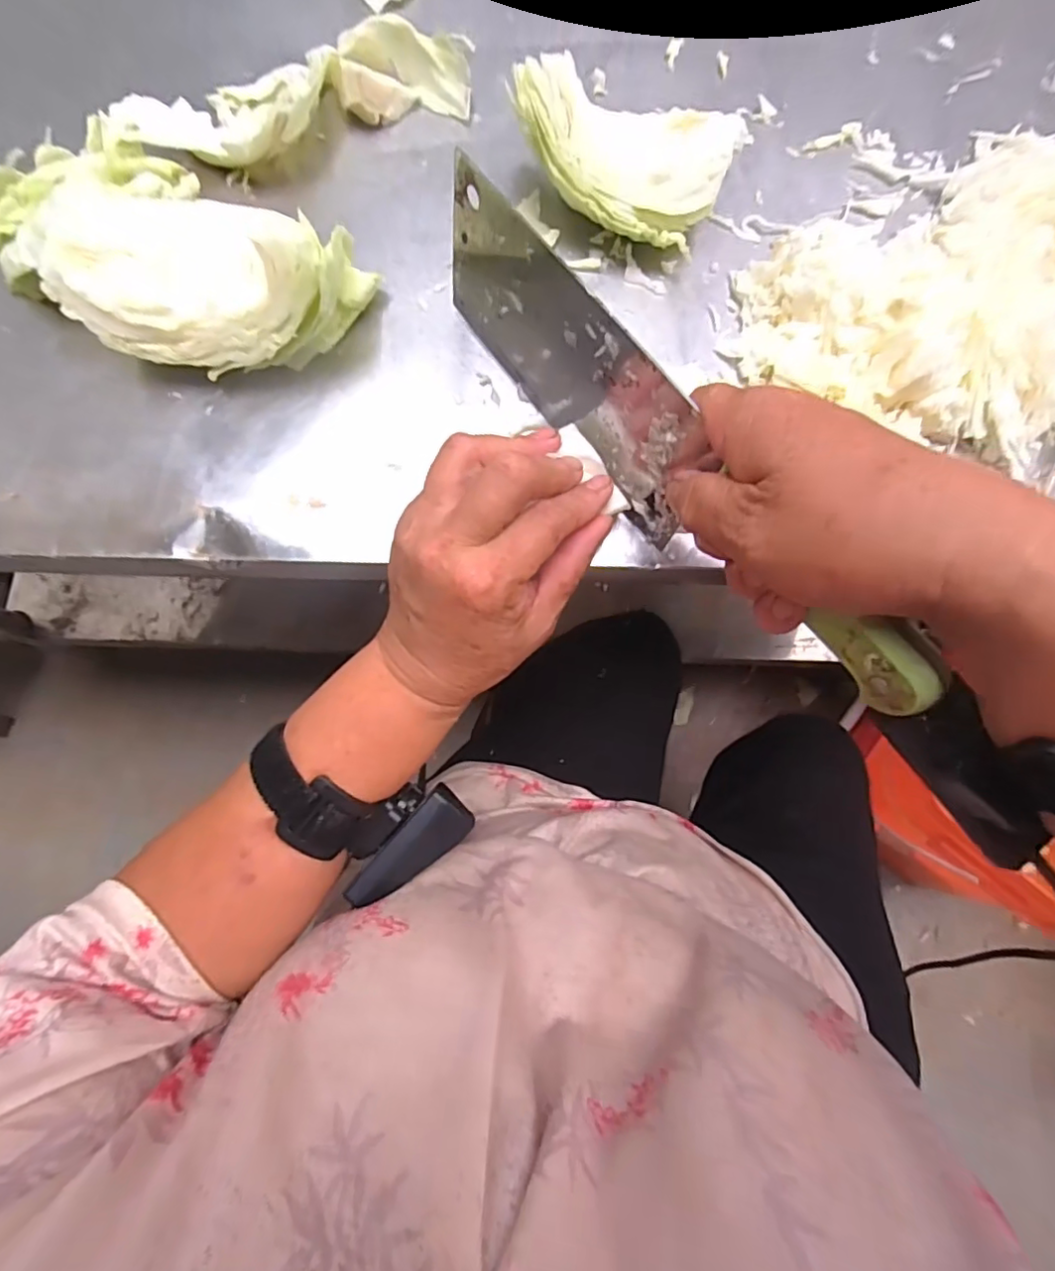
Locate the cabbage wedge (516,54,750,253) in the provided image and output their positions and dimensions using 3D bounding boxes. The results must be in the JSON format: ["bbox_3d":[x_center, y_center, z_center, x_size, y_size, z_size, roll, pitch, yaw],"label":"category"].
[{"bbox_3d":[0.051,-0.250,0.319,0.117,0.061,0.069,6,76,2],"label":"cabbage wedge"}]

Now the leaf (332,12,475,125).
[{"bbox_3d":[-0.075,-0.347,0.362,0.082,0.029,0.059,-10,76,-2],"label":"leaf"}]

